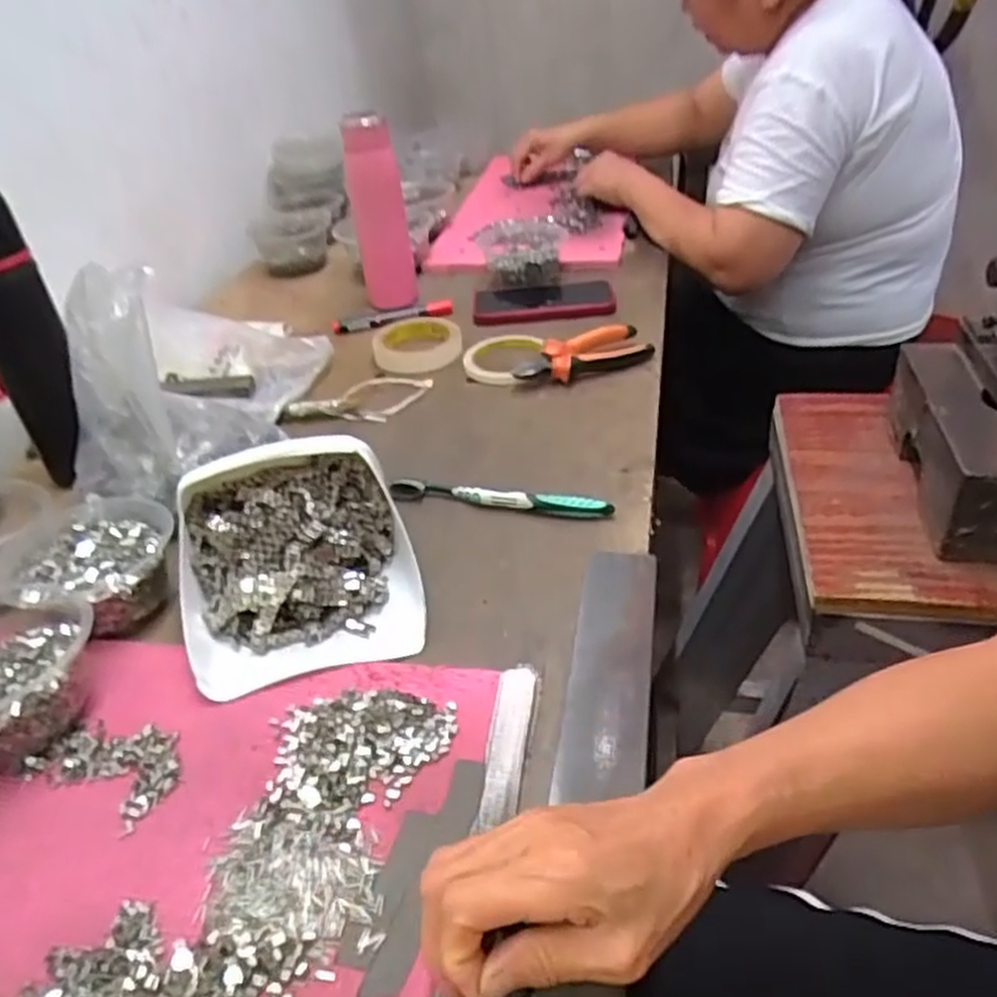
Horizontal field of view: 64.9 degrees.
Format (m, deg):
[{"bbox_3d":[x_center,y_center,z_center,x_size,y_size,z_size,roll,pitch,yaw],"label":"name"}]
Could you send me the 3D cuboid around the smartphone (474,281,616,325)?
[{"bbox_3d":[0.054,-0.239,0.947,0.169,0.017,0.086,-7,36,0],"label":"smartphone"}]

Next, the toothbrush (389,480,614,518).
[{"bbox_3d":[0.000,-0.001,0.631,0.181,0.018,0.016,5,38,15],"label":"toothbrush"}]

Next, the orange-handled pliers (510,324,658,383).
[{"bbox_3d":[0.086,-0.149,0.799,0.145,0.030,0.050,-17,37,-13],"label":"orange-handled pliers"}]

